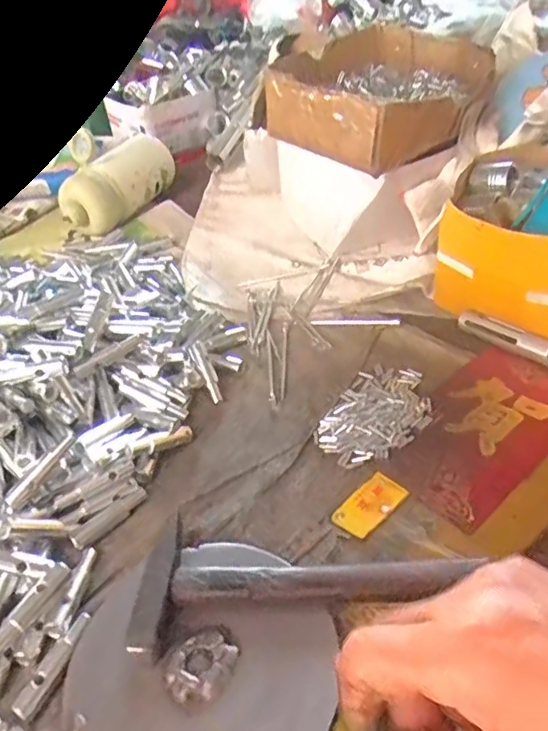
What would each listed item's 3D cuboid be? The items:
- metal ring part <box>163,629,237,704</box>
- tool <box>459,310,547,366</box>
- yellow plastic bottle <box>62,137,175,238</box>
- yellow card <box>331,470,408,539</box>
[{"bbox_3d":[-0.034,0.140,0.274,0.028,0.005,0.033,30,52,34],"label":"metal ring part"},{"bbox_3d":[0.194,-0.011,0.422,0.135,0.016,0.020,28,51,33],"label":"tool"},{"bbox_3d":[-0.174,-0.203,0.655,0.055,0.069,0.147,14,45,22],"label":"yellow plastic bottle"},{"bbox_3d":[0.057,0.081,0.345,0.025,0.004,0.046,31,53,35],"label":"yellow card"}]

